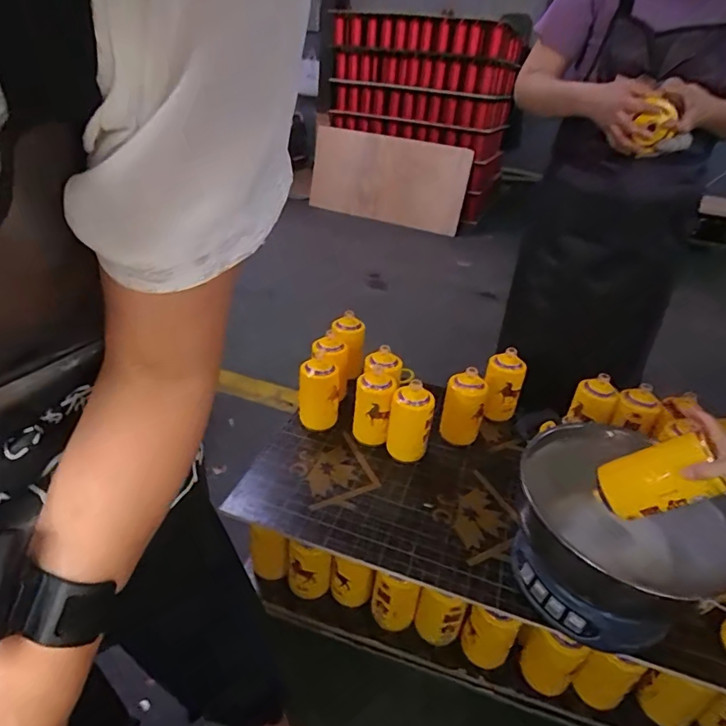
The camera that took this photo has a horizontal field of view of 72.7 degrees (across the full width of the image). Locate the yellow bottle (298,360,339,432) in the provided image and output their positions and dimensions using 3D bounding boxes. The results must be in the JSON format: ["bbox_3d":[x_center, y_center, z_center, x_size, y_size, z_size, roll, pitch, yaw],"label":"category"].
[{"bbox_3d":[-0.100,0.063,1.135,0.093,0.164,0.085,1,32,-3],"label":"yellow bottle"}]

